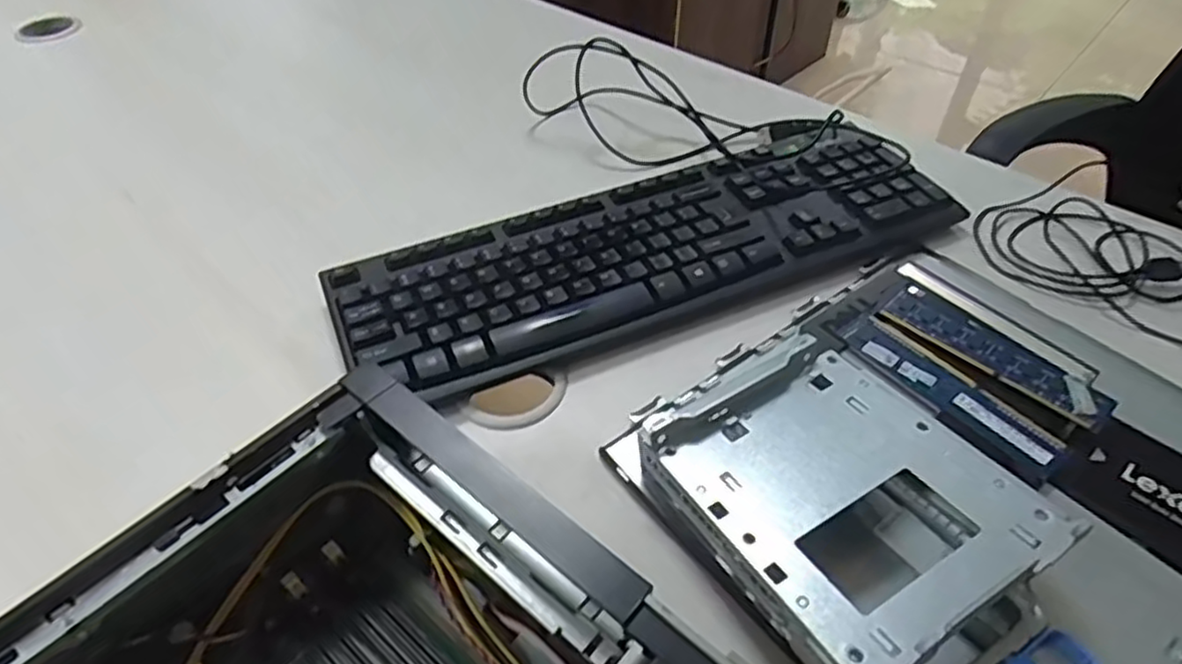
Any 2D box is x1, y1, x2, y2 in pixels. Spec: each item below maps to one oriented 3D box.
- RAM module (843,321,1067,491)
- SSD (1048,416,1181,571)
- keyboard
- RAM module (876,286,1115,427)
[{"bbox_3d":[0.200,0.034,0.397,0.033,0.009,0.123,-32,54,-21],"label":"RAM module"},{"bbox_3d":[0.293,0.084,0.353,0.075,0.013,0.096,-34,54,-28],"label":"SSD"},{"bbox_3d":[0.043,-0.061,0.496,0.419,0.028,0.146,-21,49,-17],"label":"keyboard"},{"bbox_3d":[0.235,0.010,0.413,0.035,0.005,0.126,-31,53,-26],"label":"RAM module"}]

